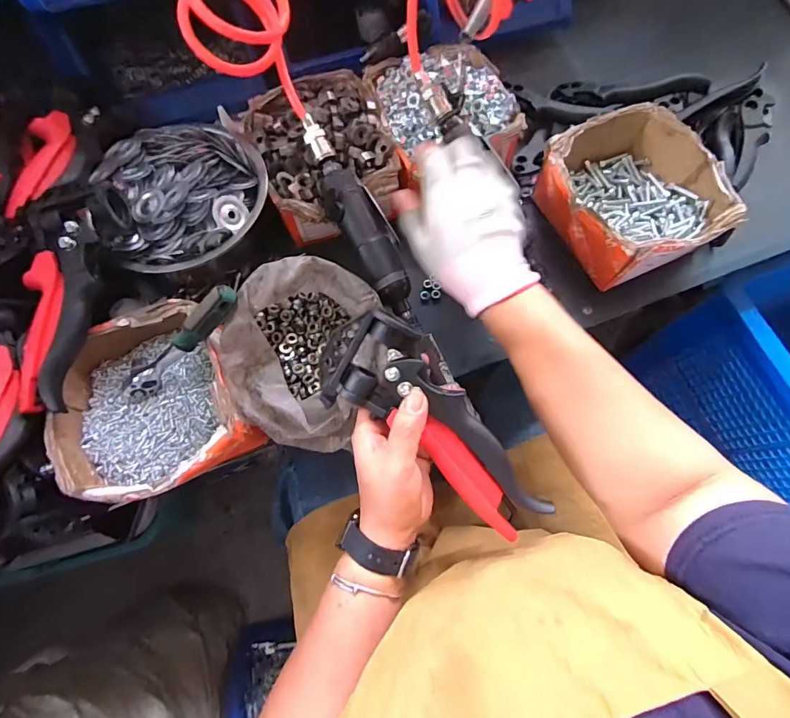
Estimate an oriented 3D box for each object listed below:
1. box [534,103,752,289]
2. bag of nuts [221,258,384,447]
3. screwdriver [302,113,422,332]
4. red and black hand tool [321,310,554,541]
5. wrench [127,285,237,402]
[{"bbox_3d":[0.250,-0.171,0.439,0.151,0.072,0.169,-25,72,-8],"label":"box"},{"bbox_3d":[-0.079,-0.004,0.364,0.134,0.082,0.150,4,71,2],"label":"bag of nuts"},{"bbox_3d":[-0.030,-0.133,0.405,0.051,0.032,0.223,-27,89,-8],"label":"screwdriver"},{"bbox_3d":[0.025,0.055,0.315,0.091,0.029,0.200,-43,91,10],"label":"red and black hand tool"},{"bbox_3d":[-0.190,-0.009,0.358,0.149,0.023,0.020,-38,72,23],"label":"wrench"}]

